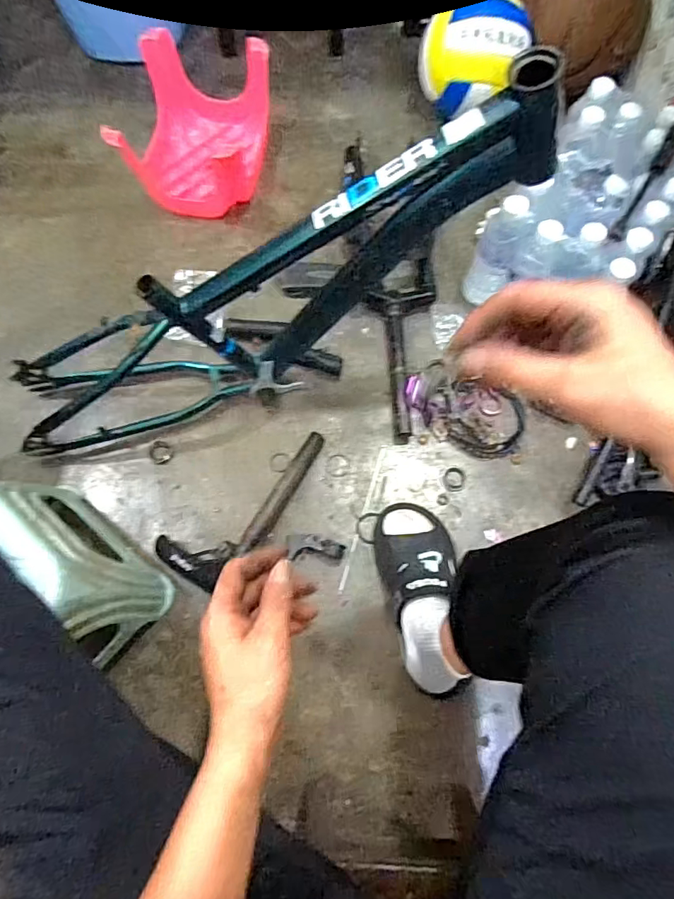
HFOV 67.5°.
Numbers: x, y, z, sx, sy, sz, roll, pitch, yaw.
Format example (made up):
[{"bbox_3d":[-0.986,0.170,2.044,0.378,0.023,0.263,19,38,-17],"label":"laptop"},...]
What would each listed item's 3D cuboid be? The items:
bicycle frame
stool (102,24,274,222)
[{"bbox_3d":[-0.102,-0.195,0.711,0.836,0.294,0.145,-24,69,30],"label":"bicycle frame"},{"bbox_3d":[-0.262,-0.608,0.966,0.232,0.168,0.285,10,73,3],"label":"stool"}]

